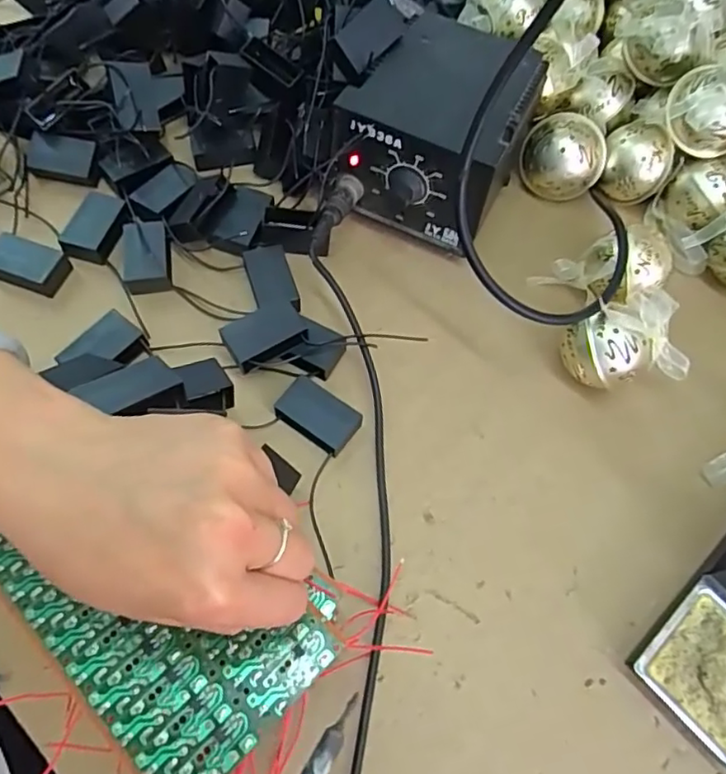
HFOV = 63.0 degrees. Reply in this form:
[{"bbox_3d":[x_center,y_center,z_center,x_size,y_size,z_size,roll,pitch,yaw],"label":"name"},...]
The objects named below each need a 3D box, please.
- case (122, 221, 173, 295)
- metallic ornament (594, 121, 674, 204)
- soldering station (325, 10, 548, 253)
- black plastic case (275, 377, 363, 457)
[{"bbox_3d":[-0.149,-0.090,0.410,0.029,0.024,0.046,-5,65,-6],"label":"case"},{"bbox_3d":[0.208,-0.172,0.453,0.052,0.049,0.048,34,67,12],"label":"metallic ornament"},{"bbox_3d":[0.054,-0.186,0.426,0.113,0.101,0.145,24,66,8],"label":"soldering station"},{"bbox_3d":[-0.028,0.020,0.370,0.048,0.019,0.029,34,68,12],"label":"black plastic case"}]

